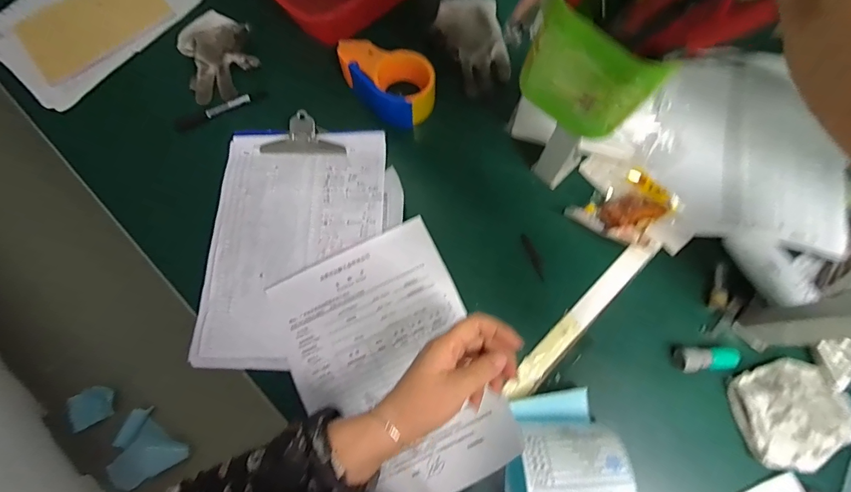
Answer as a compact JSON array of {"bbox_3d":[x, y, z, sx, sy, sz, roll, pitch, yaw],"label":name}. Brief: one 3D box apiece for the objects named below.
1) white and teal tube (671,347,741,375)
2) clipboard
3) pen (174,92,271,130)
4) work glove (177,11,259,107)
[{"bbox_3d":[0.310,0.124,0.463,0.063,0.018,0.026,-7,73,-1],"label":"white and teal tube"},{"bbox_3d":[-0.164,-0.011,0.527,0.215,0.018,0.312,0,73,2],"label":"clipboard"},{"bbox_3d":[-0.298,-0.197,0.608,0.141,0.022,0.016,-21,74,-6],"label":"pen"},{"bbox_3d":[-0.306,-0.282,0.620,0.104,0.023,0.132,-20,90,-4],"label":"work glove"}]

